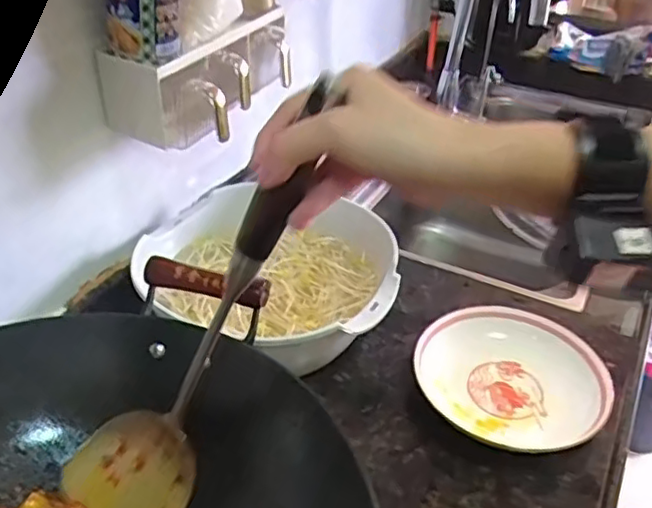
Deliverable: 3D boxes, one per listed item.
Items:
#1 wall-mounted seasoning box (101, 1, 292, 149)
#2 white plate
[{"bbox_3d":[-0.142,-0.216,0.764,0.131,0.089,0.223,14,38,17],"label":"wall-mounted seasoning box"},{"bbox_3d":[0.212,0.132,0.718,0.181,0.038,0.193,1,36,-1],"label":"white plate"}]

